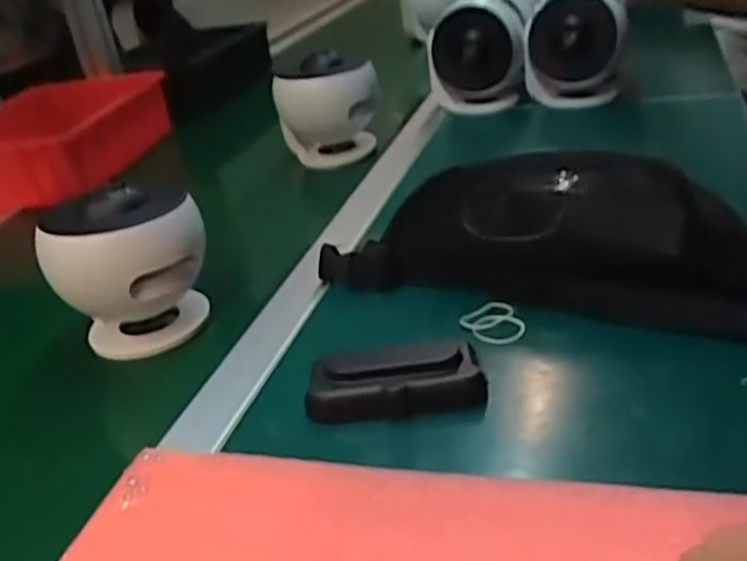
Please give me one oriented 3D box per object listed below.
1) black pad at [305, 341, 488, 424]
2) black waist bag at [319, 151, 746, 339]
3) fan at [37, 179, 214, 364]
[{"bbox_3d":[0.012,0.062,0.463,0.107,0.029,0.037,-9,27,-1],"label":"black pad"},{"bbox_3d":[0.136,-0.038,0.550,0.357,0.098,0.091,8,31,28],"label":"black waist bag"},{"bbox_3d":[-0.183,-0.008,0.574,0.100,0.120,0.083,-3,28,10],"label":"fan"}]

